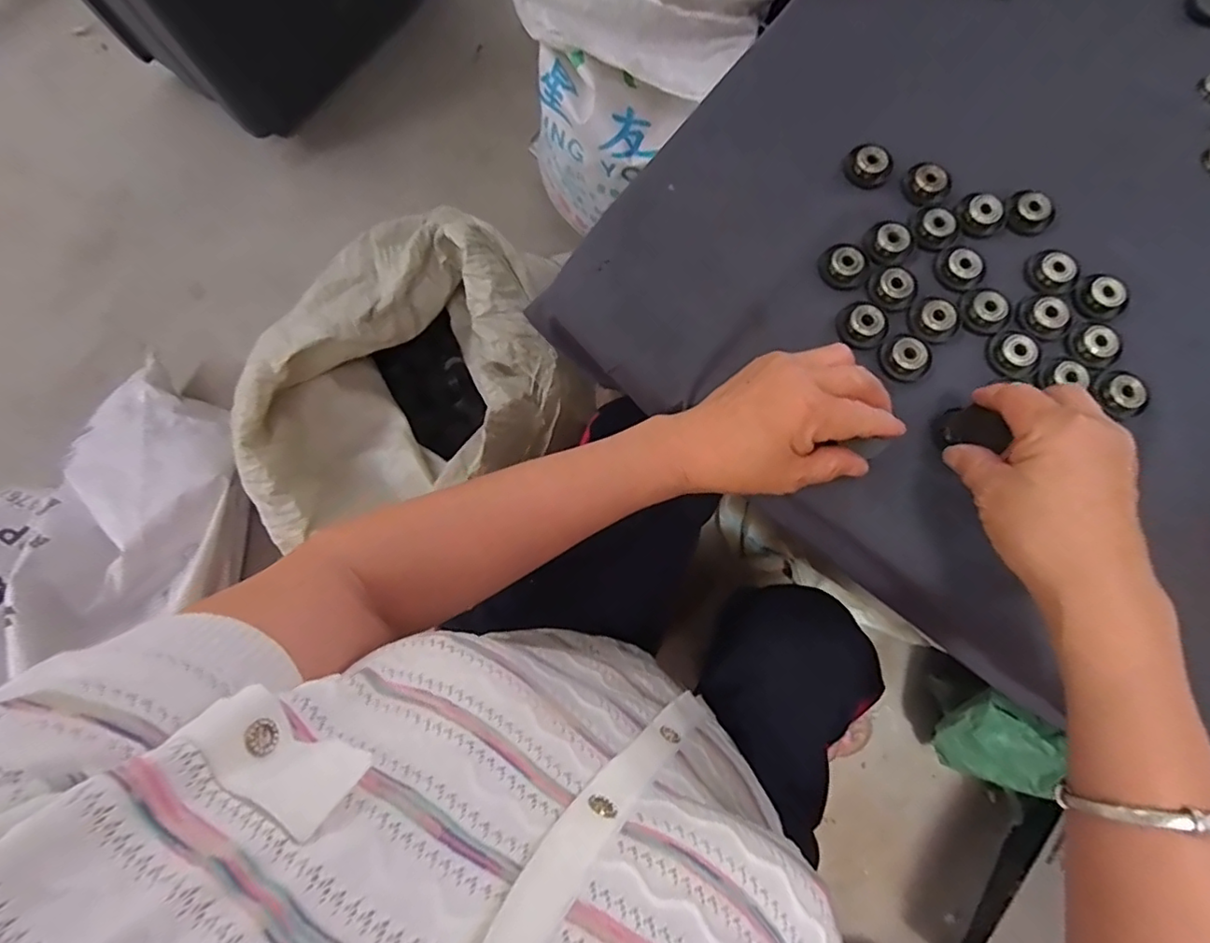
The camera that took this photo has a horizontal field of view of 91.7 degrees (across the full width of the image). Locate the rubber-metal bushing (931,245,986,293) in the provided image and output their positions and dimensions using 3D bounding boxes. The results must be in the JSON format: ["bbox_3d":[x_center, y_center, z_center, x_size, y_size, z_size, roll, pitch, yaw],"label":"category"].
[{"bbox_3d":[0.241,-0.139,0.396,0.028,0.009,0.031,8,77,3],"label":"rubber-metal bushing"}]

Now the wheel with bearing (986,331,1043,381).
[{"bbox_3d":[0.267,-0.076,0.382,0.032,0.007,0.028,34,79,8],"label":"wheel with bearing"}]

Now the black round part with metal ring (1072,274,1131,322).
[{"bbox_3d":[0.329,-0.115,0.390,0.028,0.012,0.031,-39,79,-8],"label":"black round part with metal ring"}]

